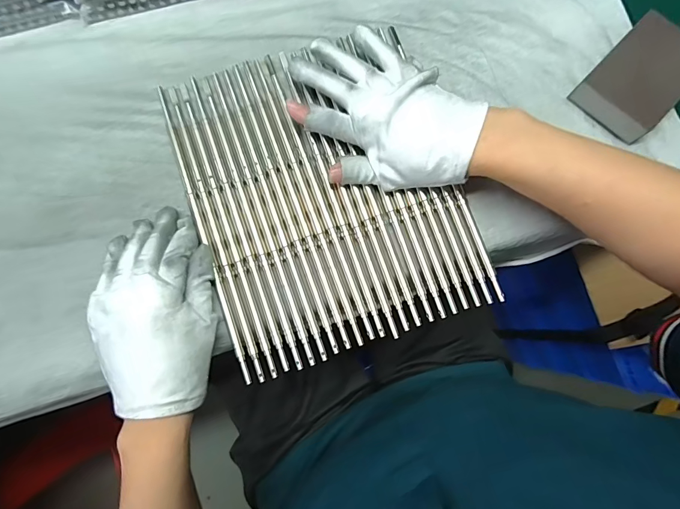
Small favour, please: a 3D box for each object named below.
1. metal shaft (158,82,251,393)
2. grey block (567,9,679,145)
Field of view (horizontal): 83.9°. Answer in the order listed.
[{"bbox_3d":[-0.113,-0.024,0.308,0.007,0.004,0.260,-20,79,-5],"label":"metal shaft"},{"bbox_3d":[0.261,-0.154,0.329,0.067,0.030,0.096,45,82,4],"label":"grey block"}]

